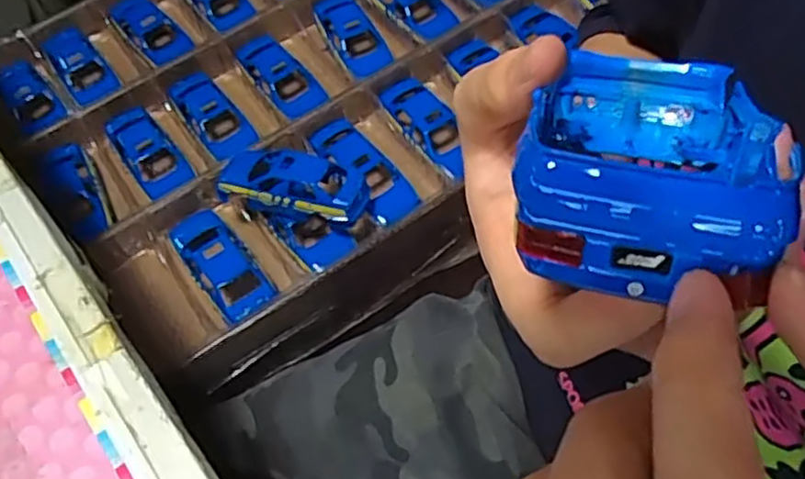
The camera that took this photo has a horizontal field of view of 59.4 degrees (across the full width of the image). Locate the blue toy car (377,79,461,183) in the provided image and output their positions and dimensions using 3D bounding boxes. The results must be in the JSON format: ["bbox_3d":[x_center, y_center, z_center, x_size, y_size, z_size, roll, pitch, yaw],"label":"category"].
[{"bbox_3d":[0.027,-0.107,0.674,0.048,0.031,0.124,-29,61,-12],"label":"blue toy car"}]

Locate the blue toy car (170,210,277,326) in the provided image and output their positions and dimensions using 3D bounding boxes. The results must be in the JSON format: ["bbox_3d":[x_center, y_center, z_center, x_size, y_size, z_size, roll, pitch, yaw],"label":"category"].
[{"bbox_3d":[-0.158,0.020,0.612,0.050,0.041,0.124,-33,62,-14],"label":"blue toy car"}]

